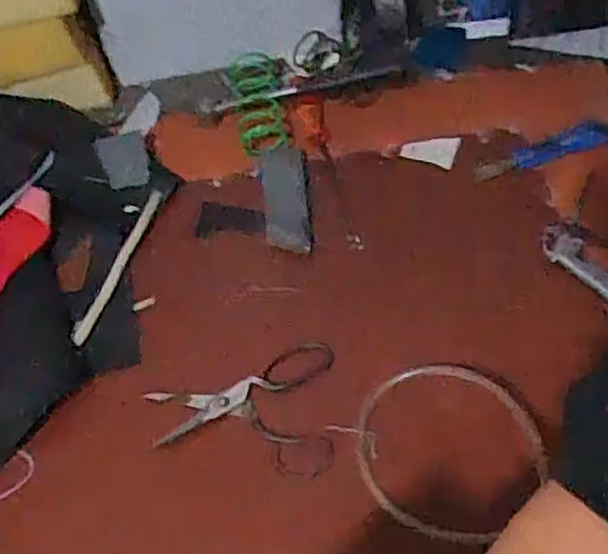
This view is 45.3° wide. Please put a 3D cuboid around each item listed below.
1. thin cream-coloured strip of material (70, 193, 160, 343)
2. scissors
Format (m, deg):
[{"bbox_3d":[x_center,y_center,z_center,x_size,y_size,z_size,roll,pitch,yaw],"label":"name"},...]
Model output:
[{"bbox_3d":[-0.204,-0.015,0.805,0.016,0.009,0.200,16,60,13],"label":"thin cream-coloured strip of material"},{"bbox_3d":[-0.061,0.119,0.717,0.182,0.004,0.143,3,58,6],"label":"scissors"}]

